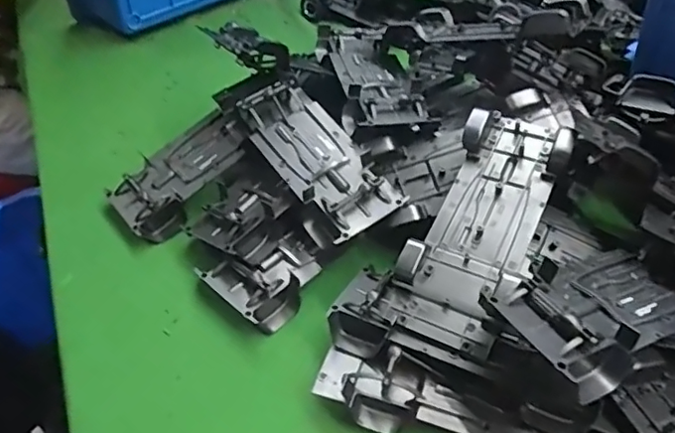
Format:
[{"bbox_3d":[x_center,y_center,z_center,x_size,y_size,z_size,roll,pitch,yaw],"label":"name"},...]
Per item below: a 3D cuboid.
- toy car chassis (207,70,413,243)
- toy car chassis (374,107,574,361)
[{"bbox_3d":[-0.022,-0.059,0.463,0.090,0.041,0.185,-23,49,-21],"label":"toy car chassis"},{"bbox_3d":[0.102,0.000,0.391,0.077,0.022,0.191,22,64,22],"label":"toy car chassis"}]

